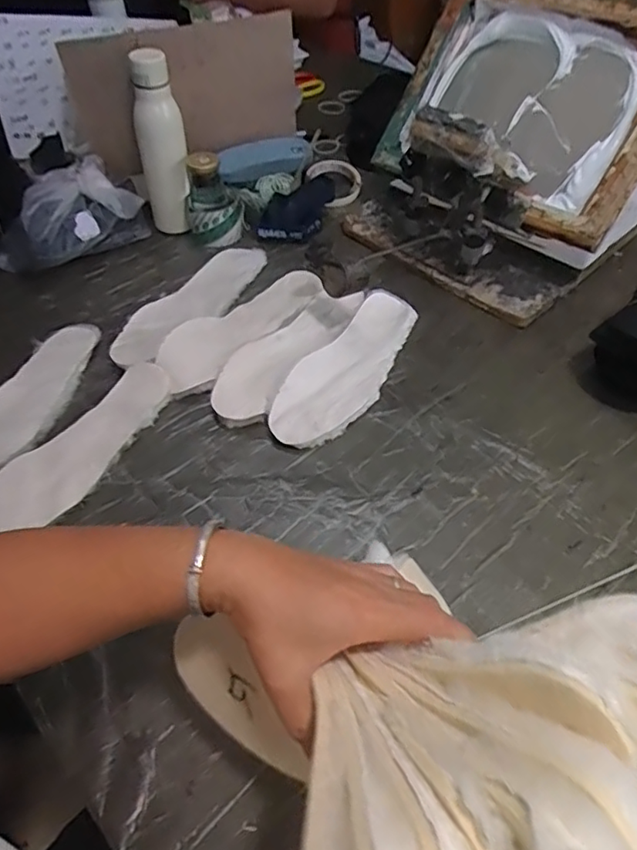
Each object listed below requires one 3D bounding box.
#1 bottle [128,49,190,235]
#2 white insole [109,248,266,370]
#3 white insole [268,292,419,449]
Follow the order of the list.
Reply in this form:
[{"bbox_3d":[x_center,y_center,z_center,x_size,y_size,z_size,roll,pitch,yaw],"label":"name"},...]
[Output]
[{"bbox_3d":[-0.227,-0.395,0.833,0.070,0.241,0.066,-1,30,-1],"label":"bottle"},{"bbox_3d":[-0.167,-0.166,0.777,0.086,0.016,0.277,26,53,24],"label":"white insole"},{"bbox_3d":[0.042,-0.070,0.686,0.088,0.025,0.258,27,58,22],"label":"white insole"}]

